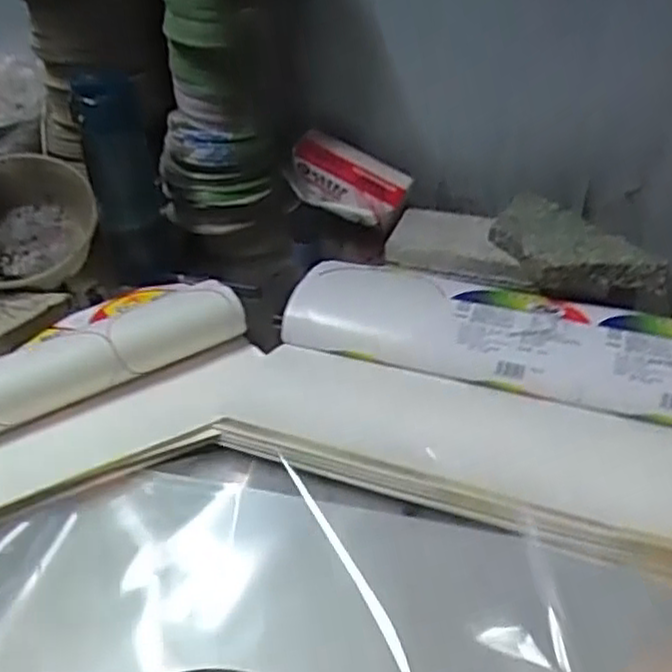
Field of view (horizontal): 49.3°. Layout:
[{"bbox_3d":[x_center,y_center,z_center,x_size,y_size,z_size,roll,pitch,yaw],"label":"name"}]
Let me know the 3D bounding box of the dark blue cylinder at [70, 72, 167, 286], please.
[{"bbox_3d":[-0.273,-0.189,0.958,0.083,0.294,0.083,-12,38,-13],"label":"dark blue cylinder"}]

